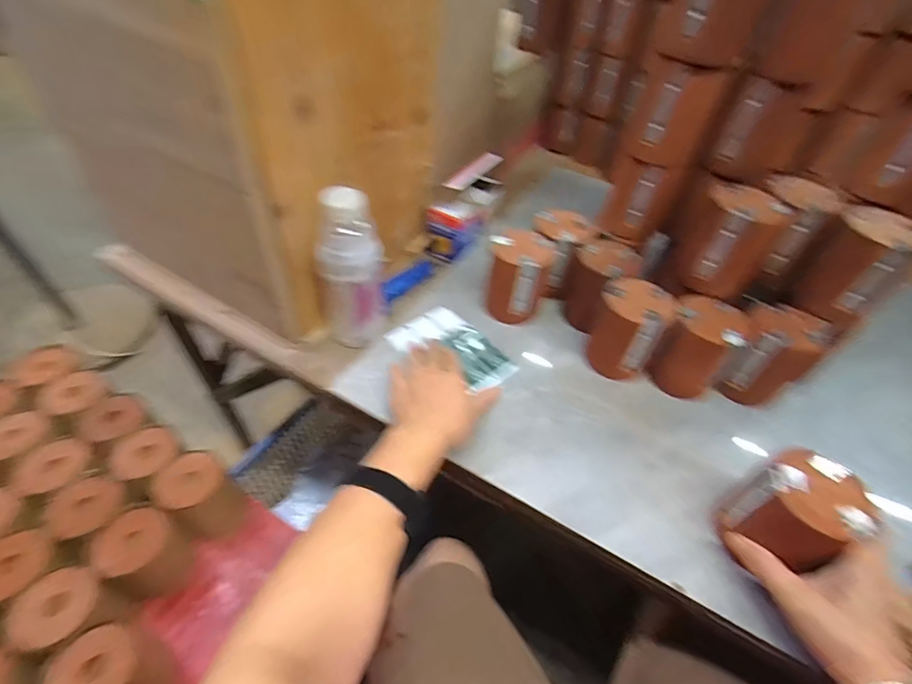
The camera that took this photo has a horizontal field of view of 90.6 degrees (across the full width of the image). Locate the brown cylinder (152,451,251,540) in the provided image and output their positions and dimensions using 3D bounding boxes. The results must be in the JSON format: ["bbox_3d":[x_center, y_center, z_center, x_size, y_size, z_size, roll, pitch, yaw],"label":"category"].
[{"bbox_3d":[-0.354,0.216,0.636,0.088,0.102,0.082,28,52,18],"label":"brown cylinder"}]

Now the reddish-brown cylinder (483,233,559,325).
[{"bbox_3d":[0.081,-0.086,0.604,0.074,0.105,0.071,3,48,-3],"label":"reddish-brown cylinder"}]

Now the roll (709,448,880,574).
[{"bbox_3d":[0.290,0.149,0.394,0.083,0.091,0.074,-19,53,-21],"label":"roll"}]

